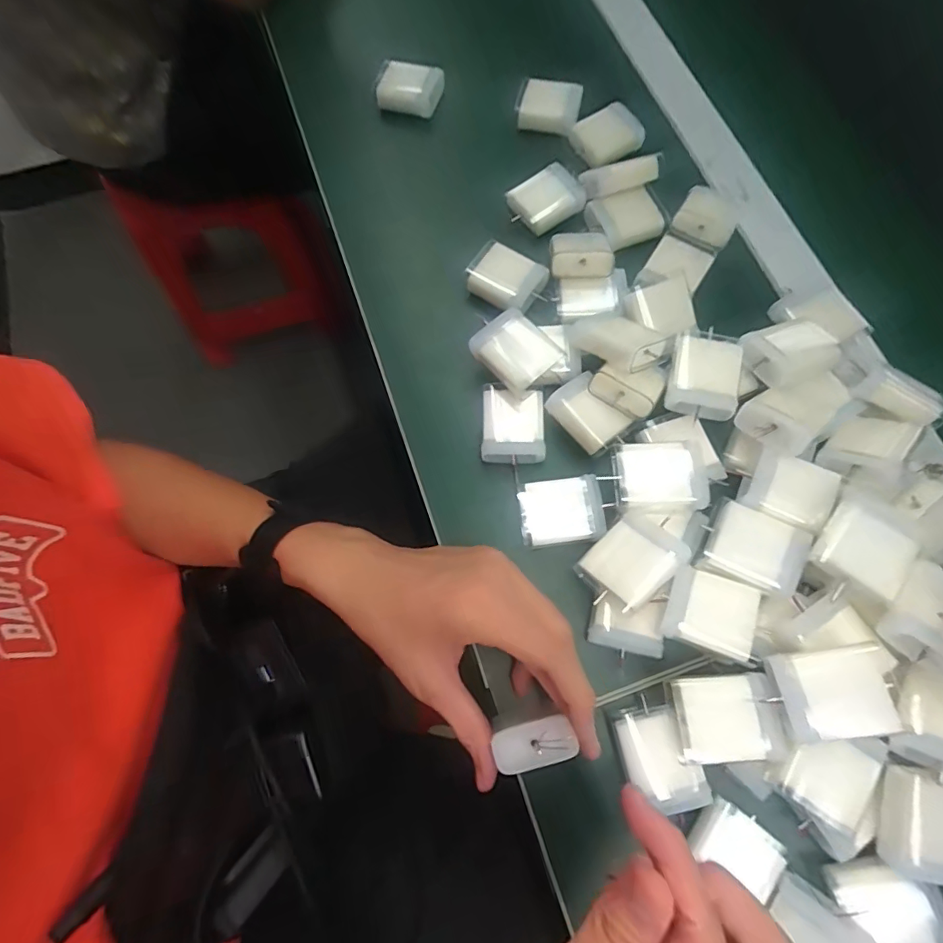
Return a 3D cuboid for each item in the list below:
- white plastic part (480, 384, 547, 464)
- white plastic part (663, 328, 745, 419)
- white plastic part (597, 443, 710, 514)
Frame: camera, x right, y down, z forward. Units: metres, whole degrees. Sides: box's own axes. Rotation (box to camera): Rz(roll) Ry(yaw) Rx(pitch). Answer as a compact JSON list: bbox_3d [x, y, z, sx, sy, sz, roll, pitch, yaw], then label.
[{"bbox_3d":[0.028,-0.031,0.337,0.041,0.016,0.049,2,72,1],"label":"white plastic part"},{"bbox_3d":[0.149,-0.062,0.324,0.042,0.021,0.055,14,73,5],"label":"white plastic part"},{"bbox_3d":[0.114,0.003,0.306,0.057,0.017,0.043,0,72,0],"label":"white plastic part"}]

